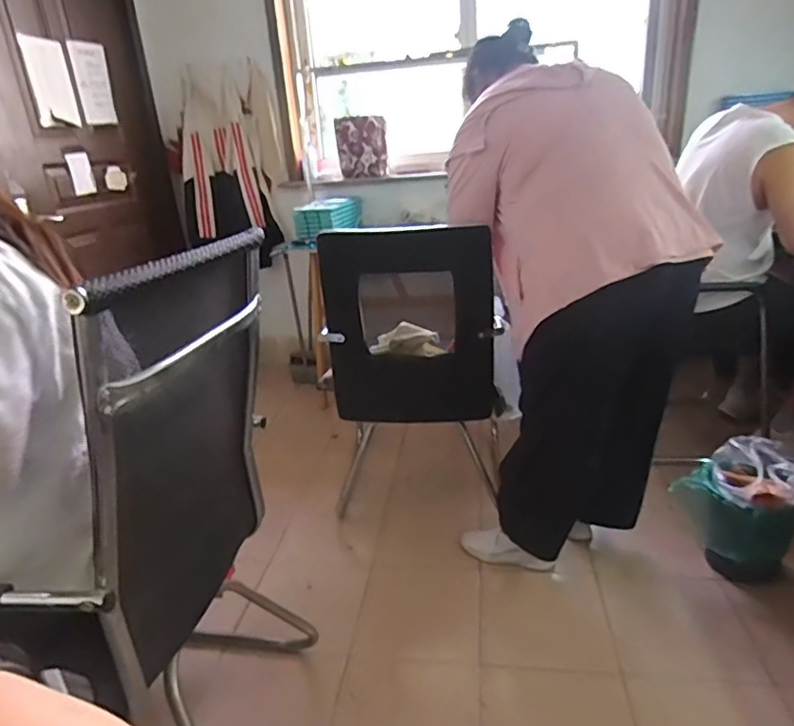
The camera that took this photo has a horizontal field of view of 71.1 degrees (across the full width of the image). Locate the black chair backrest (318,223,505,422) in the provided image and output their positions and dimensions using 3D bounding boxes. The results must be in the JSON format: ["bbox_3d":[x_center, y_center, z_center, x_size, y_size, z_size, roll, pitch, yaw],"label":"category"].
[{"bbox_3d":[0.039,-0.091,1.520,0.460,0.589,0.064,-6,30,1],"label":"black chair backrest"}]

